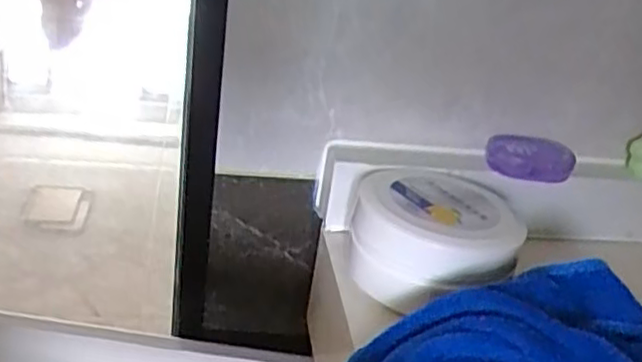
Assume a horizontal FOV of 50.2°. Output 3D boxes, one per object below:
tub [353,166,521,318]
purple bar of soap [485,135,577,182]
[{"bbox_3d":[0.070,0.034,0.431,0.102,0.050,0.110,12,27,7],"label":"tub"},{"bbox_3d":[0.149,-0.016,0.489,0.054,0.019,0.039,5,27,-7],"label":"purple bar of soap"}]

